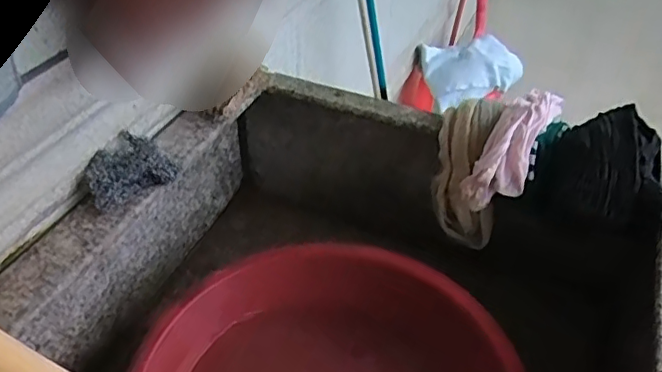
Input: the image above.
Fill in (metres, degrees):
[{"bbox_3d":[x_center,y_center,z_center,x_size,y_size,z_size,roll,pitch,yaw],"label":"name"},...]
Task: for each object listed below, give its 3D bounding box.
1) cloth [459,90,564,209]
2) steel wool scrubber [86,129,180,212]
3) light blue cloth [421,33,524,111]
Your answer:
[{"bbox_3d":[0.216,-0.055,0.664,0.060,0.064,0.185,28,65,25],"label":"cloth"},{"bbox_3d":[-0.212,-0.021,0.612,0.090,0.037,0.065,-25,49,-28],"label":"steel wool scrubber"},{"bbox_3d":[0.413,-0.358,1.755,0.304,0.106,0.194,-17,45,-21],"label":"light blue cloth"}]

